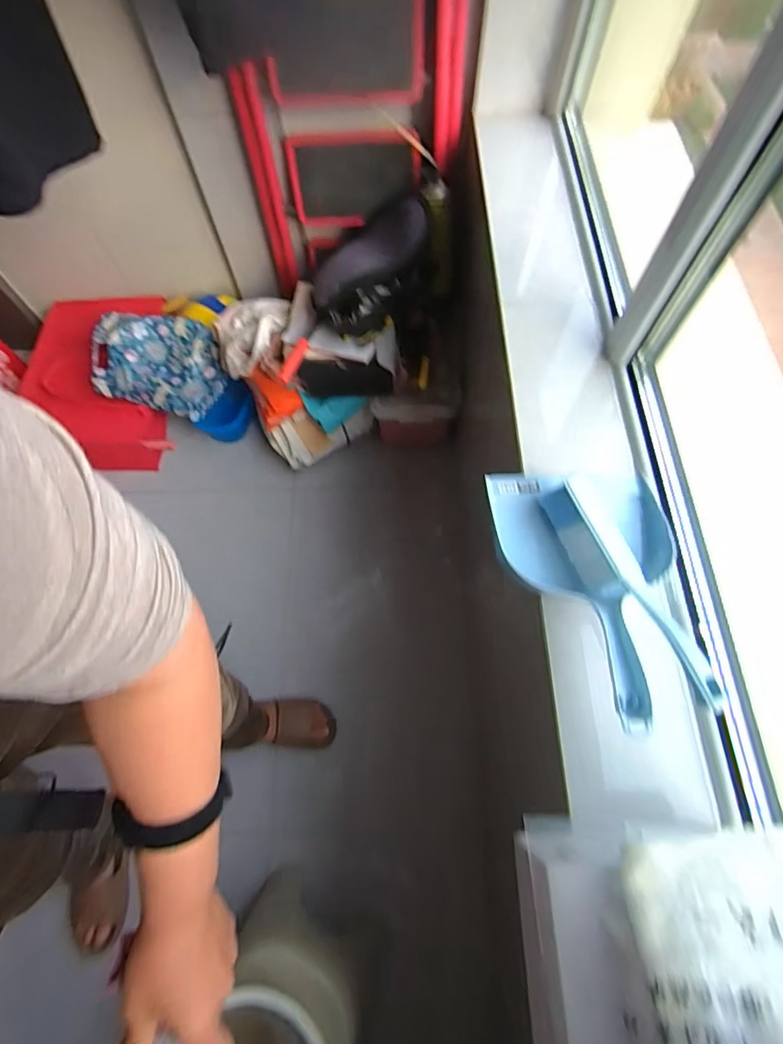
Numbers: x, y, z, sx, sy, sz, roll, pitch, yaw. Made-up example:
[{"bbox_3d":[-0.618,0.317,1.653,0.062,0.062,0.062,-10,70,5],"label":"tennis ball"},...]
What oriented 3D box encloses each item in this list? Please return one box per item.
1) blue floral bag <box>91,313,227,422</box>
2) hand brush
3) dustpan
[{"bbox_3d":[-0.605,-0.413,1.302,0.318,0.080,0.246,9,98,-13],"label":"blue floral bag"},{"bbox_3d":[0.252,0.069,0.530,0.034,0.068,0.271,-24,53,-8],"label":"hand brush"},{"bbox_3d":[0.235,0.066,0.551,0.208,0.093,0.297,-2,68,0],"label":"dustpan"}]

